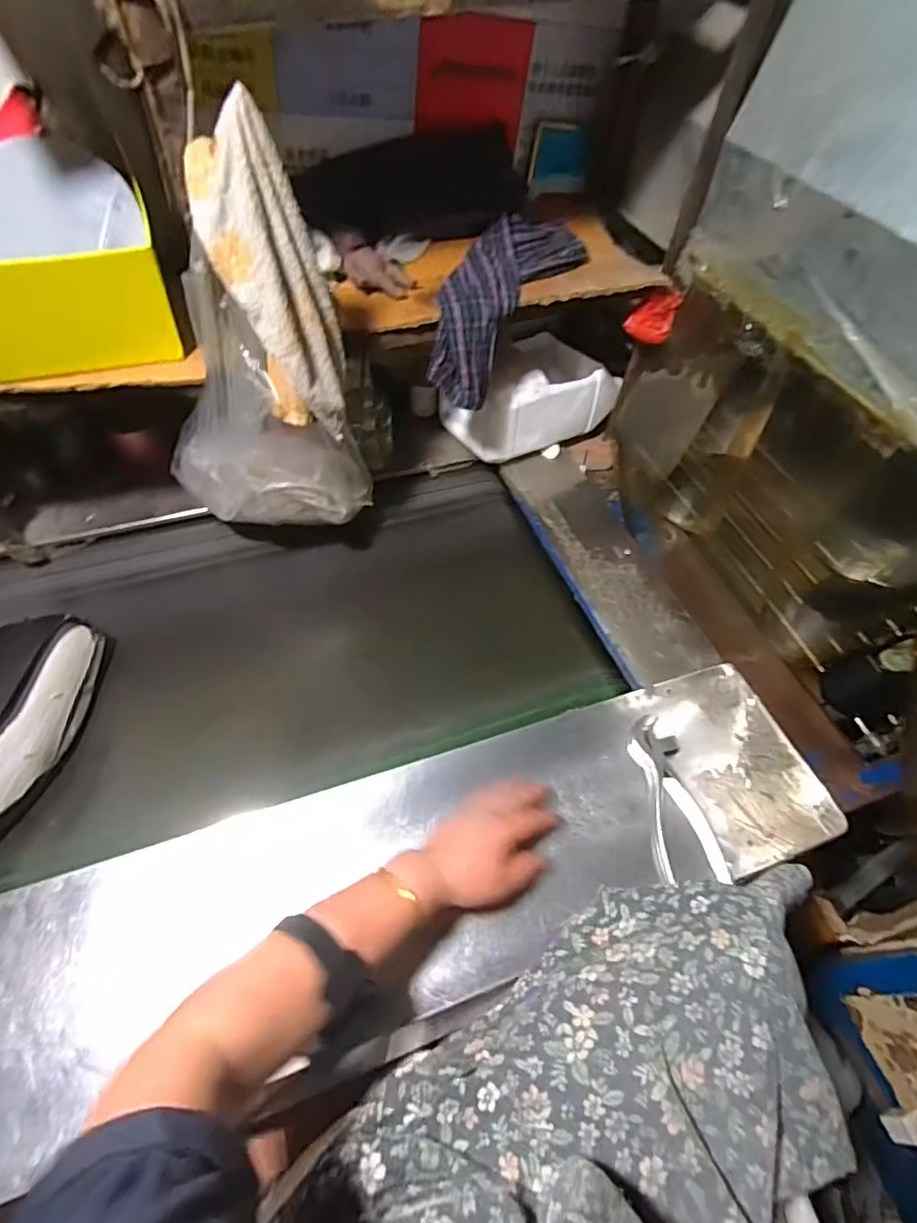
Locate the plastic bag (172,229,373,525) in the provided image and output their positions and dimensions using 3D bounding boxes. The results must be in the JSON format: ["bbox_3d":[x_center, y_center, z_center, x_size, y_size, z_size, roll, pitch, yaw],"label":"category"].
[{"bbox_3d":[-0.250,-0.227,0.670,0.258,0.324,0.122,-1,55,-4],"label":"plastic bag"}]

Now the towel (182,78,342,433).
[{"bbox_3d":[-0.173,-0.301,0.542,0.110,0.248,0.076,-12,57,-11],"label":"towel"}]

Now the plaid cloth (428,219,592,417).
[{"bbox_3d":[0.058,-0.417,0.752,0.122,0.095,0.304,25,75,14],"label":"plaid cloth"}]

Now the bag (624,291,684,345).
[{"bbox_3d":[0.271,-0.412,0.796,0.058,0.056,0.047,30,59,17],"label":"bag"}]

